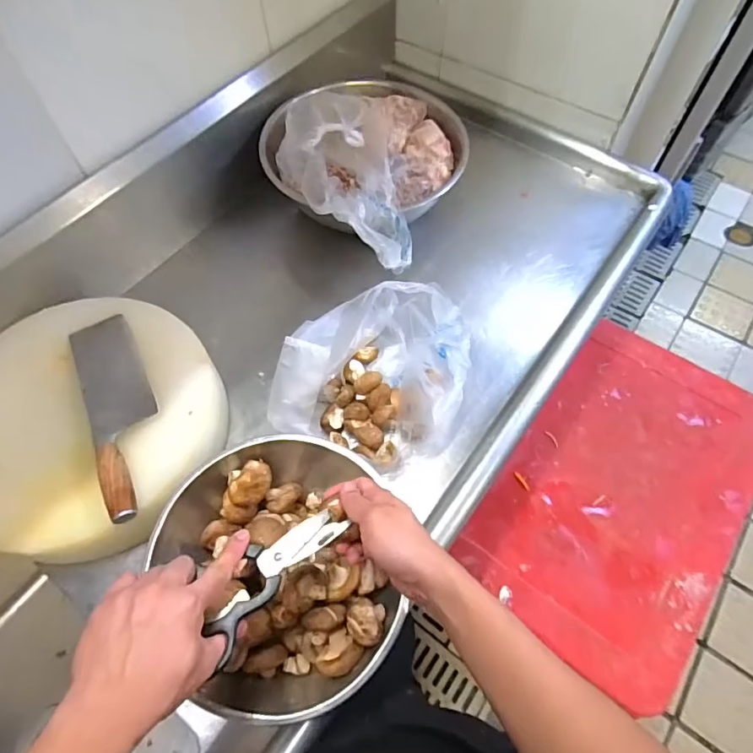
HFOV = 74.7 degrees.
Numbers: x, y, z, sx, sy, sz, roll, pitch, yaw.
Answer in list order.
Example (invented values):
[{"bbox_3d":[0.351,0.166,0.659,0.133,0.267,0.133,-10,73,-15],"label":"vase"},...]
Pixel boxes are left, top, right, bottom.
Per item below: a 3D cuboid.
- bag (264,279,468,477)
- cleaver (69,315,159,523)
[{"bbox_3d":[0.006,-0.015,0.688,0.227,0.134,0.246,13,62,7],"label":"bag"},{"bbox_3d":[-0.330,0.034,0.632,0.080,0.026,0.297,-25,63,-13],"label":"cleaver"}]

